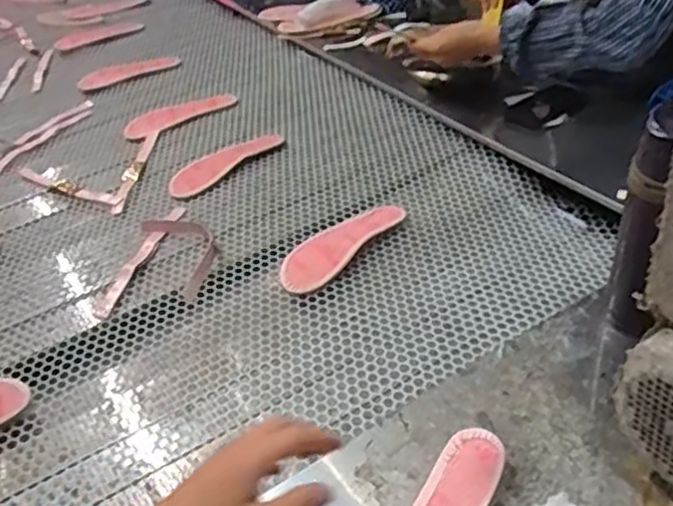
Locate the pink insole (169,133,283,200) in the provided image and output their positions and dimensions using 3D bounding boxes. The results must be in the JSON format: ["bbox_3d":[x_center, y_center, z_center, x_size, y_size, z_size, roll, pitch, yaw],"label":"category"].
[{"bbox_3d":[-0.201,-0.160,1.220,0.086,0.011,0.223,28,51,37],"label":"pink insole"}]

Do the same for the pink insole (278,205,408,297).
[{"bbox_3d":[0.004,-0.016,1.017,0.087,0.013,0.228,27,50,31],"label":"pink insole"}]

